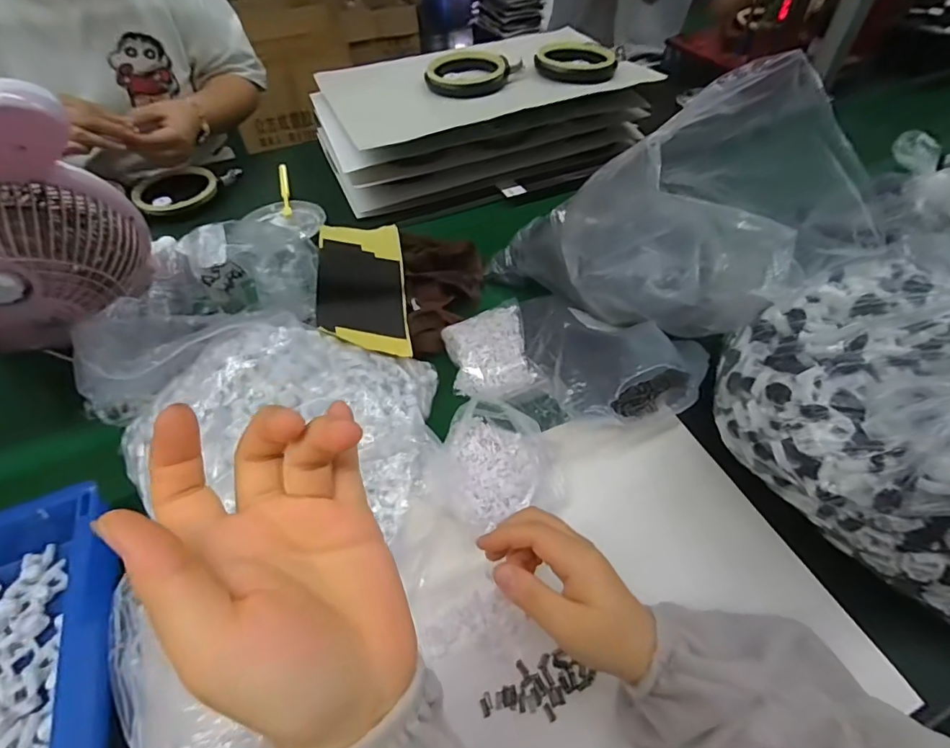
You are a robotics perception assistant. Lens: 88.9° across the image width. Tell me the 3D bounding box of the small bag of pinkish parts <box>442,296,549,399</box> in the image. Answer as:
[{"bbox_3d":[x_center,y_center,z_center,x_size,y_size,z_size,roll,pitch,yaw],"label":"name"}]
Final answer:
[{"bbox_3d":[0.014,-0.023,0.528,0.090,0.019,0.103,-21,62,9],"label":"small bag of pinkish parts"}]

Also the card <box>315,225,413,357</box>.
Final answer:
[{"bbox_3d":[-0.126,-0.105,0.549,0.096,0.011,0.210,3,49,-22],"label":"card"}]

